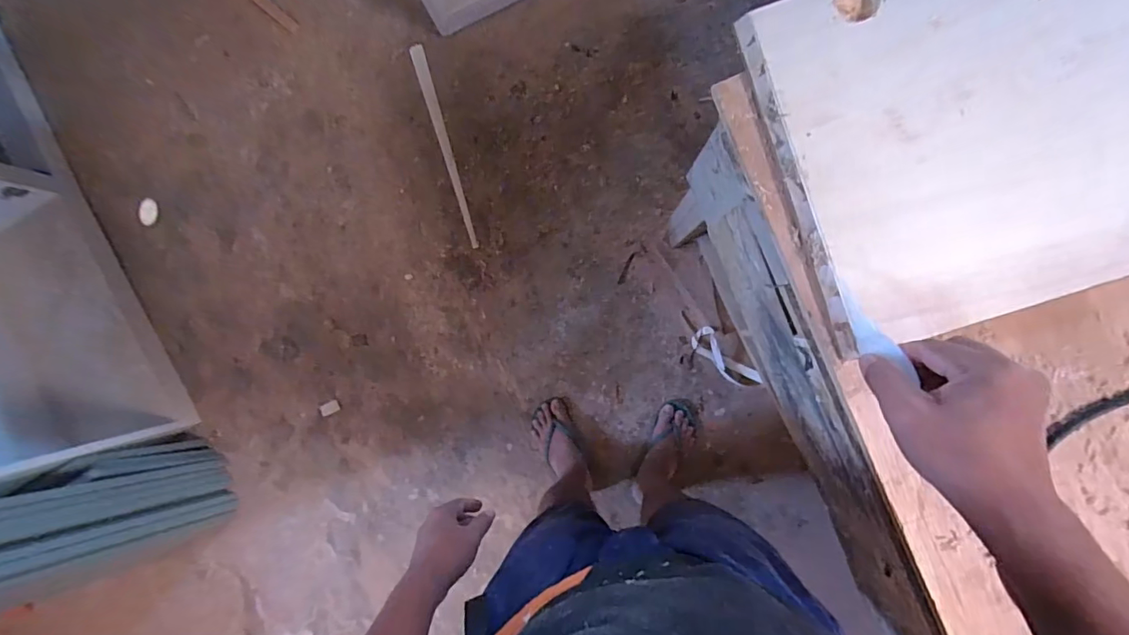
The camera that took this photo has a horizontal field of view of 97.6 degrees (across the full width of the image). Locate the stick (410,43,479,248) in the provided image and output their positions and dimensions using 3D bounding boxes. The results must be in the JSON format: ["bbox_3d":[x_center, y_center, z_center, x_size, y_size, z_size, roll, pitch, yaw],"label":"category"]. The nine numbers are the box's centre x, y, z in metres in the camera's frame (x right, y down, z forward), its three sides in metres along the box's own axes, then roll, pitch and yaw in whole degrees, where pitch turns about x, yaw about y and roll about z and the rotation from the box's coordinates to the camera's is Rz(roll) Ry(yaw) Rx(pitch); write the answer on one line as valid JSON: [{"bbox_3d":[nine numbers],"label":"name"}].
[{"bbox_3d":[-0.323,-0.459,1.334,0.034,0.019,0.551,-16,94,2],"label":"stick"}]

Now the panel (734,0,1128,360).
[{"bbox_3d":[0.526,-0.219,0.415,0.676,0.036,0.315,-17,94,4],"label":"panel"}]

